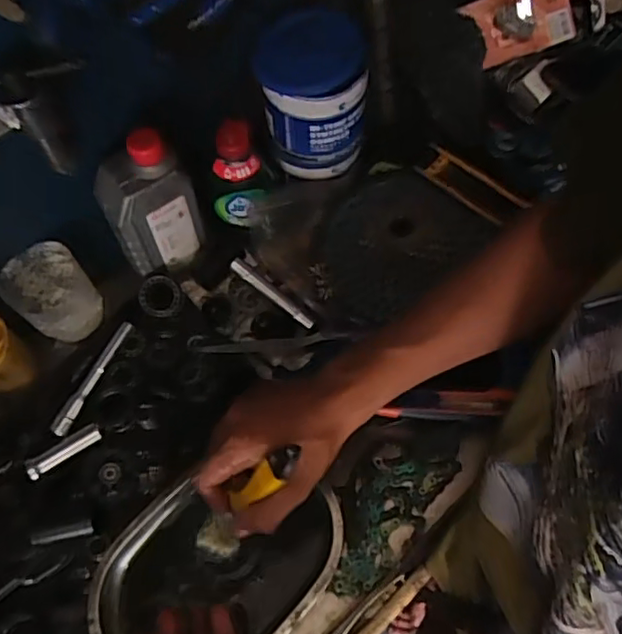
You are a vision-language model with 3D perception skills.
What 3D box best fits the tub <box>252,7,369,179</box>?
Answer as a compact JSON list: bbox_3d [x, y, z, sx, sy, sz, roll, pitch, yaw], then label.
[{"bbox_3d":[0.003,-0.212,0.601,0.102,0.135,0.089,-2,63,2],"label":"tub"}]

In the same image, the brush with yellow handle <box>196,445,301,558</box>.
[{"bbox_3d":[-0.049,0.144,0.478,0.024,0.166,0.033,-10,57,-40],"label":"brush with yellow handle"}]

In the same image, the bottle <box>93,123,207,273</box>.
[{"bbox_3d":[-0.156,-0.105,0.589,0.085,0.160,0.053,-31,65,-12],"label":"bottle"}]

